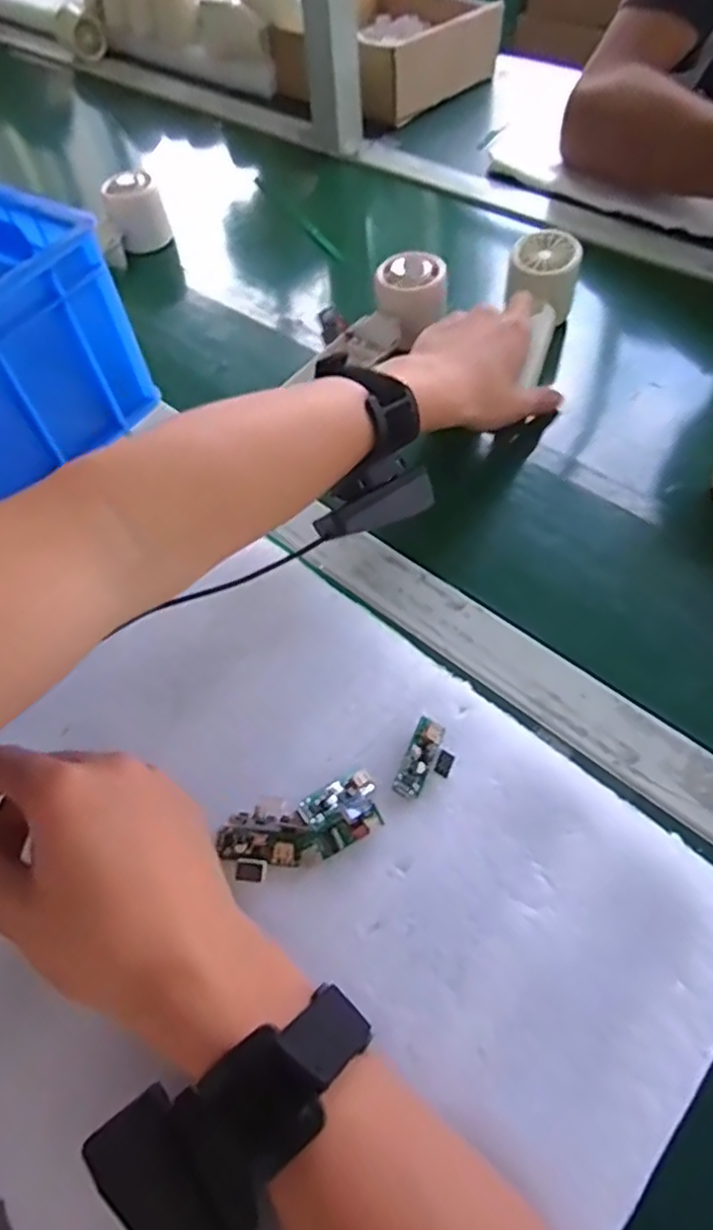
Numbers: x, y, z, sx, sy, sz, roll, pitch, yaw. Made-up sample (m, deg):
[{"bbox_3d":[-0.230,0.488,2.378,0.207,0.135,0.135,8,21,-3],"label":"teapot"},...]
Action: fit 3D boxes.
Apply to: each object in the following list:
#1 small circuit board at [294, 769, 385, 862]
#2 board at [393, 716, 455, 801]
[{"bbox_3d":[-0.005,0.089,0.301,0.036,0.012,0.026,-27,59,-13],"label":"small circuit board"},{"bbox_3d":[0.034,0.069,0.317,0.022,0.010,0.039,18,60,16],"label":"board"}]

